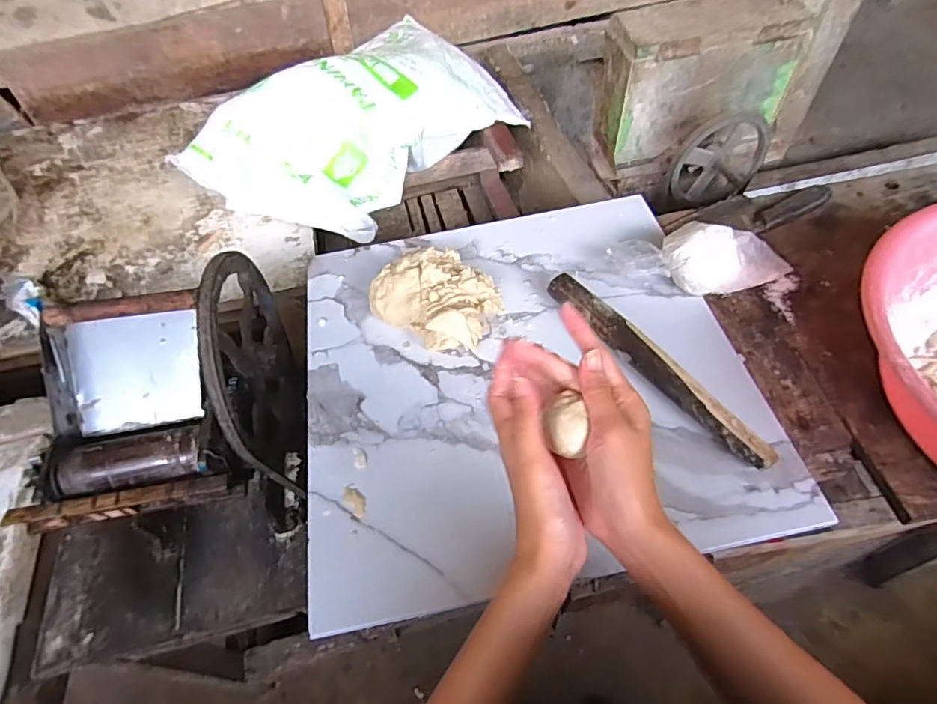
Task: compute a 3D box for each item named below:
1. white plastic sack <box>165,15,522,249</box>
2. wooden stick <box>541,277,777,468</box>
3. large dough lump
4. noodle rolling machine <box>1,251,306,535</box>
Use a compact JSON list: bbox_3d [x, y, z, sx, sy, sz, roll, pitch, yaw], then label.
[{"bbox_3d":[-0.227,-0.493,1.147,0.389,0.196,0.621,34,62,24],"label":"white plastic sack"},{"bbox_3d":[0.198,0.012,0.591,0.034,0.032,0.304,-31,59,-19],"label":"wooden stick"},{"bbox_3d":[-0.037,-0.074,0.661,0.158,0.052,0.127,33,62,23],"label":"large dough lump"},{"bbox_3d":[-0.362,0.074,0.686,0.247,0.348,0.288,-8,54,-3],"label":"noodle rolling machine"}]

